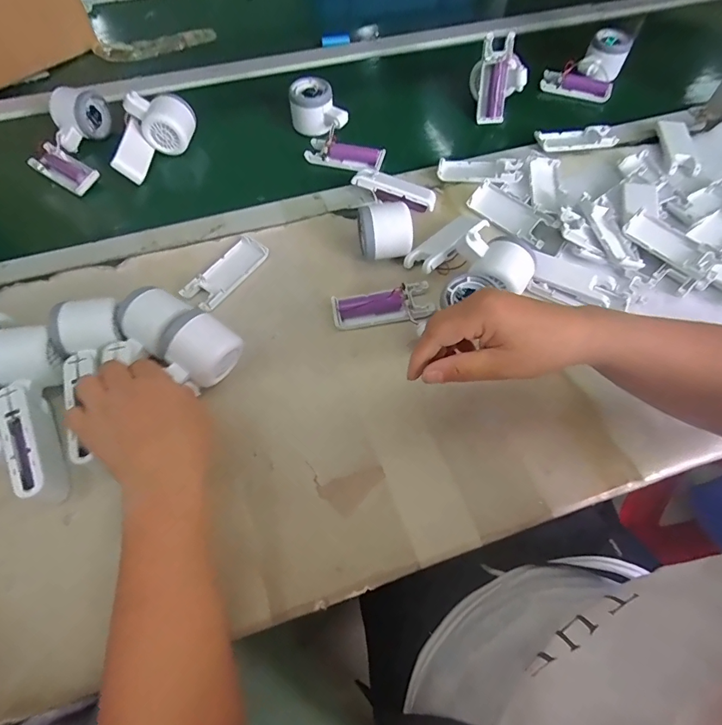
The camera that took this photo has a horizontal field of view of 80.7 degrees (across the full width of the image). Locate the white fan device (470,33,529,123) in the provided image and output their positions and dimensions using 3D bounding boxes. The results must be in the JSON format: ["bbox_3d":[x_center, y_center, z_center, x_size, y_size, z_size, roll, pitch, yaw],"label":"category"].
[{"bbox_3d":[0.196,-0.406,0.608,0.074,0.102,0.068,11,61,6],"label":"white fan device"}]

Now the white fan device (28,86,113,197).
[{"bbox_3d":[-0.388,-0.293,0.557,0.094,0.056,0.149,-2,60,-1],"label":"white fan device"}]

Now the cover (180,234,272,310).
[{"bbox_3d":[-0.151,-0.103,0.479,0.044,0.008,0.105,30,64,15],"label":"cover"}]

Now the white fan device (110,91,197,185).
[{"bbox_3d":[-0.272,-0.296,0.555,0.090,0.062,0.098,-2,60,-1],"label":"white fan device"}]

